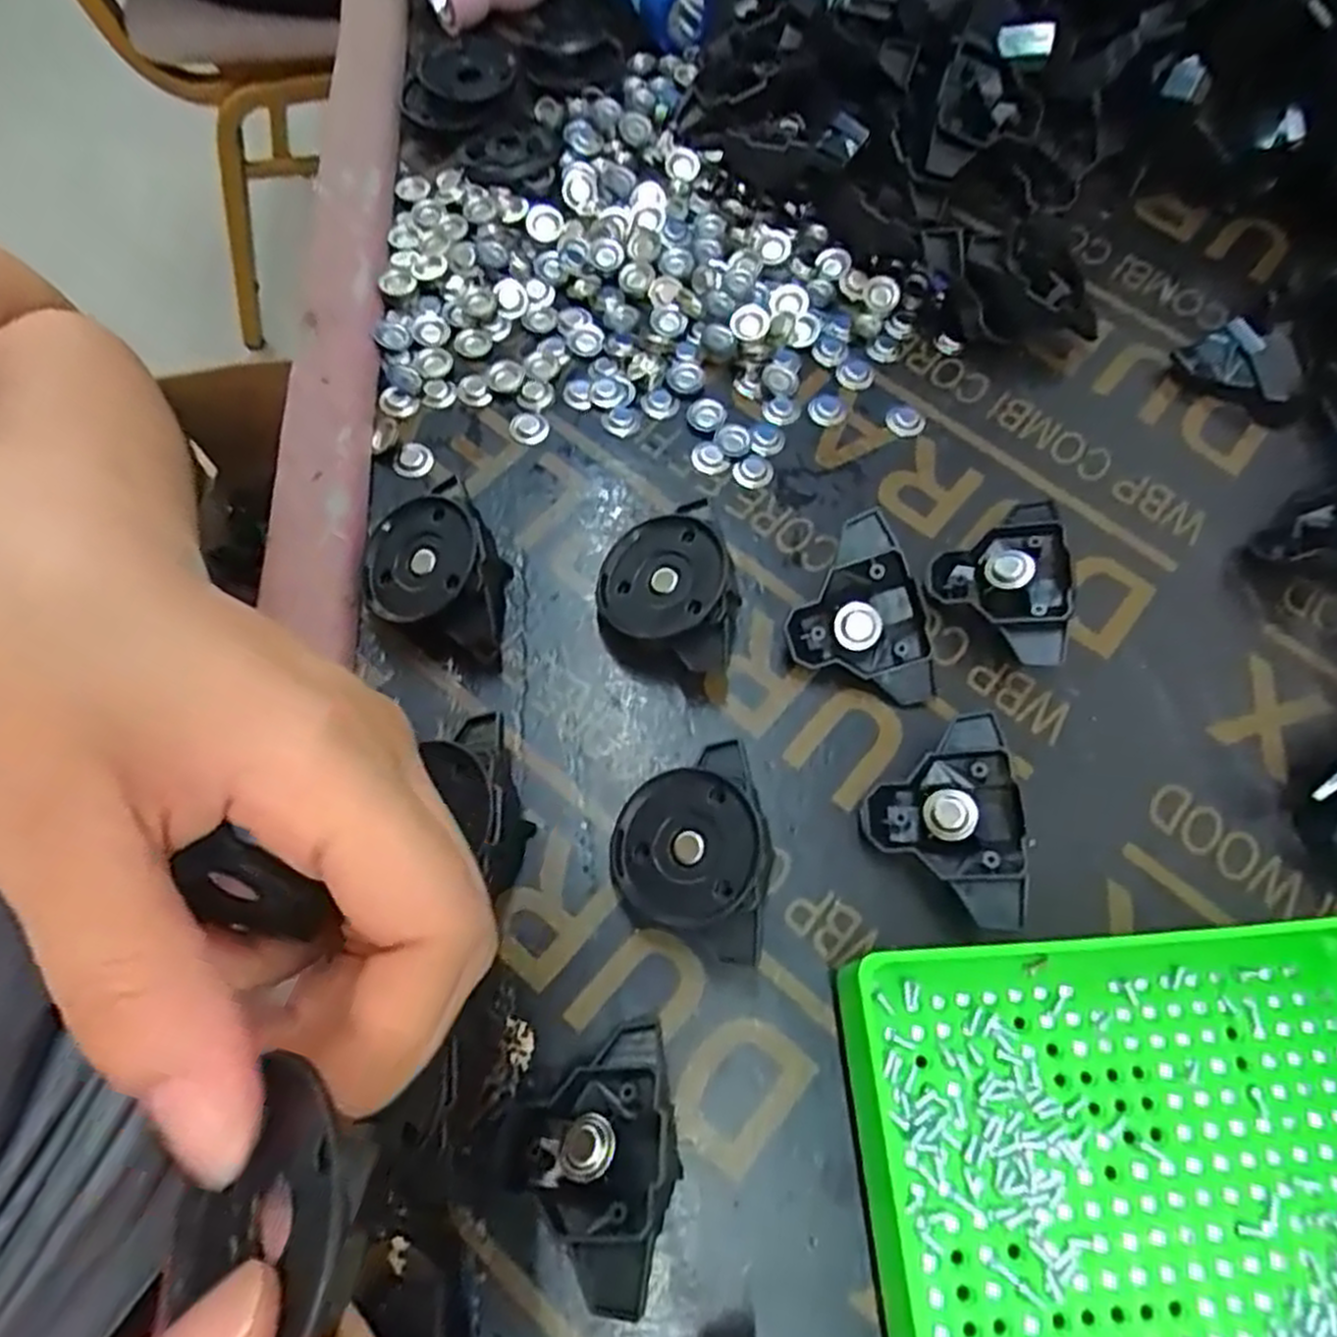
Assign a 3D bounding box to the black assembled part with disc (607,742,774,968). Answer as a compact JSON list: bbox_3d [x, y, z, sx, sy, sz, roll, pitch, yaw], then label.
[{"bbox_3d":[0.006,0.050,0.222,0.042,0.026,0.057,10,68,2],"label":"black assembled part with disc"}]

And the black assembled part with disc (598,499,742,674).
[{"bbox_3d":[0.003,-0.025,0.251,0.048,0.021,0.042,23,82,21],"label":"black assembled part with disc"}]

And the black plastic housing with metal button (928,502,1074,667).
[{"bbox_3d":[0.116,-0.031,0.258,0.047,0.023,0.049,1,68,-1],"label":"black plastic housing with metal button"}]

